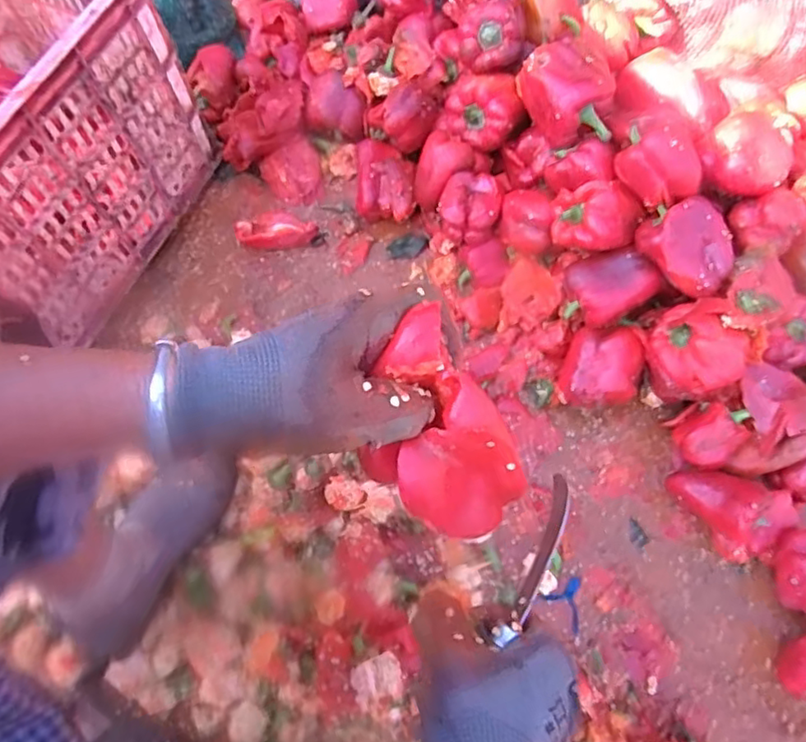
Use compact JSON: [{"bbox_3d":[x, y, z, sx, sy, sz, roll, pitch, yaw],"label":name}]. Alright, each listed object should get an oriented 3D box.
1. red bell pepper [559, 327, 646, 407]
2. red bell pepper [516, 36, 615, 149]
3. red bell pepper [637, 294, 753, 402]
[{"bbox_3d":[0.236,0.002,0.746,0.081,0.093,0.085,0,69,0],"label":"red bell pepper"},{"bbox_3d":[0.180,-0.309,0.696,0.110,0.071,0.096,14,70,5],"label":"red bell pepper"},{"bbox_3d":[0.325,-0.030,0.679,0.108,0.079,0.094,16,70,6],"label":"red bell pepper"}]

